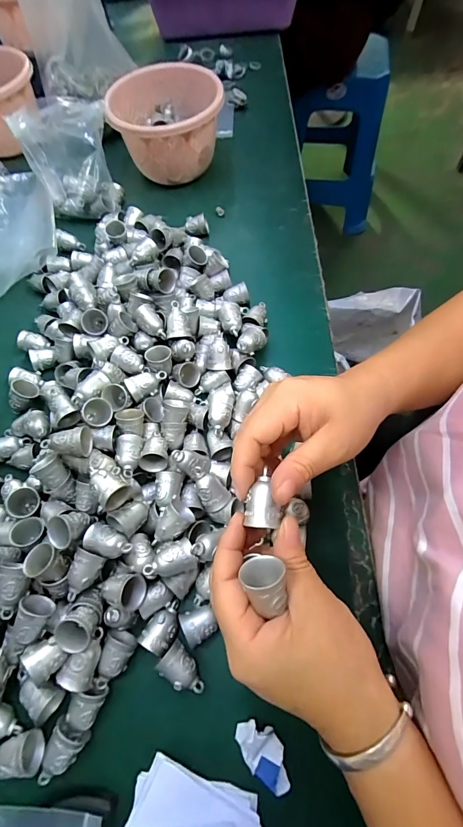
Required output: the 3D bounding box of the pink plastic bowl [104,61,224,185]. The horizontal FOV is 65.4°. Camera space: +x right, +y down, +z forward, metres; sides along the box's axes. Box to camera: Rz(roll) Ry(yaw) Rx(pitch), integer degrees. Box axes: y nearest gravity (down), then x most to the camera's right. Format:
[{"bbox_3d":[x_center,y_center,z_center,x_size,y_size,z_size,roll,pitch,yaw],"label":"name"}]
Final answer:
[{"bbox_3d":[-0.087,-0.385,0.489,0.139,0.089,0.146,-1,66,3],"label":"pink plastic bowl"}]

